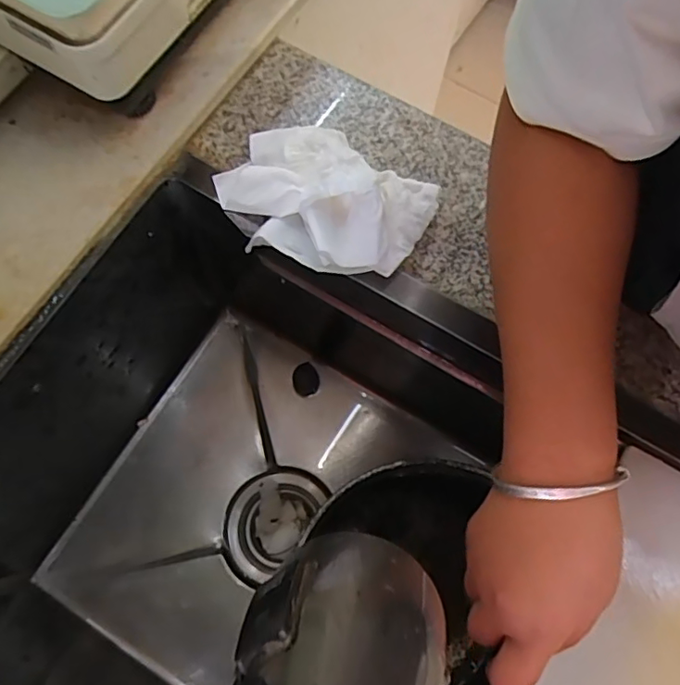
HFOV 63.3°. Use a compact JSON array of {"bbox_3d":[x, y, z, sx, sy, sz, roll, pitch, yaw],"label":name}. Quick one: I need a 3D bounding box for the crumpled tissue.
[{"bbox_3d":[-0.013,-0.105,0.383,0.146,0.048,0.107,35,76,9],"label":"crumpled tissue"}]

